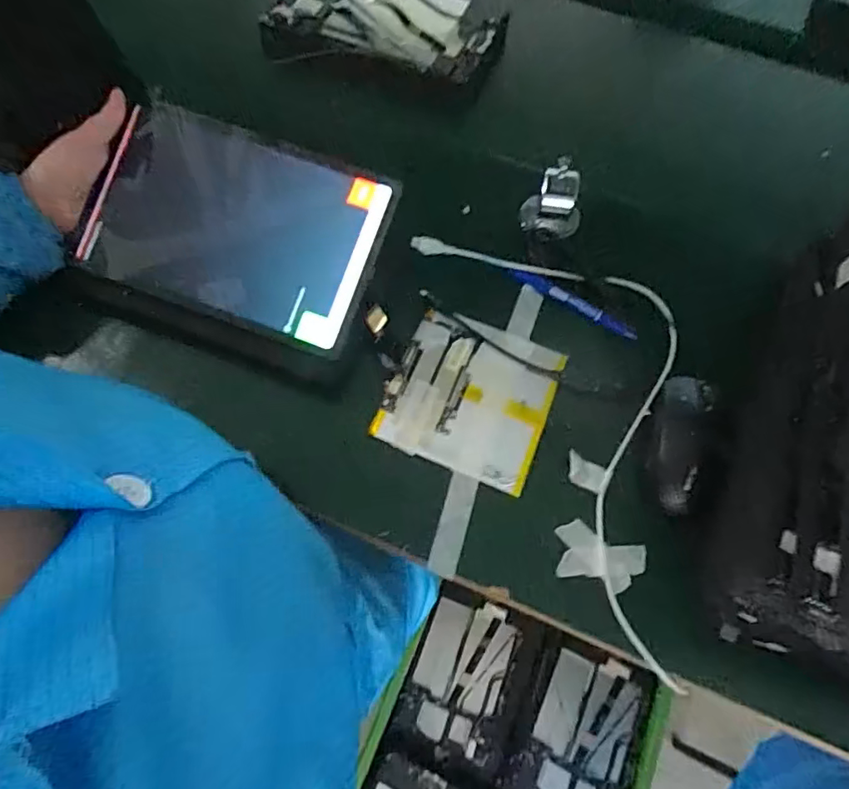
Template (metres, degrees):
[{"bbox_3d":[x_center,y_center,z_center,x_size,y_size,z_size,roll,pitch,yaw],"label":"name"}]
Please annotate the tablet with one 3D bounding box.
[{"bbox_3d":[-0.148,-0.131,0.435,0.220,0.013,0.156,20,91,5],"label":"tablet"}]

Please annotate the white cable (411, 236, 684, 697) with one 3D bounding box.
[{"bbox_3d":[0.151,0.004,0.435,0.173,0.021,0.371,-23,73,-16],"label":"white cable"}]

